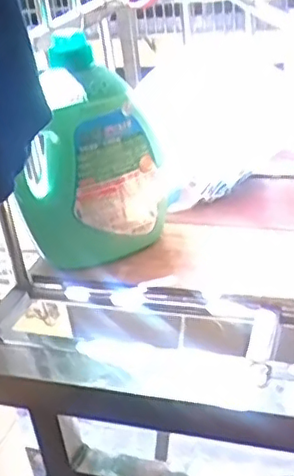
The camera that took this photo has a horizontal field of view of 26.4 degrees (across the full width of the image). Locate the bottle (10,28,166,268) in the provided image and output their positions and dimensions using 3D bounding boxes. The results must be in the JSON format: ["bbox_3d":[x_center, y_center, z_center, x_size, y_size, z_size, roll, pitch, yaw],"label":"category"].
[{"bbox_3d":[-0.071,-0.096,0.804,0.098,0.293,0.165,20,39,40],"label":"bottle"}]

